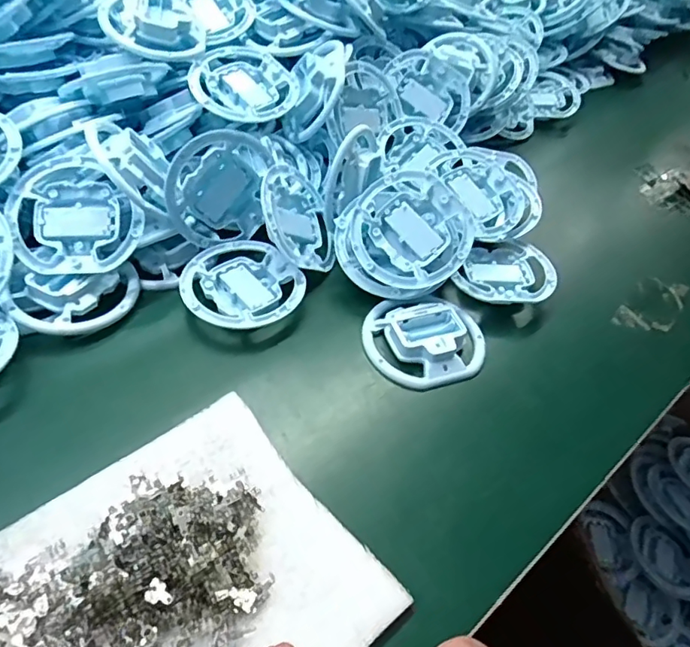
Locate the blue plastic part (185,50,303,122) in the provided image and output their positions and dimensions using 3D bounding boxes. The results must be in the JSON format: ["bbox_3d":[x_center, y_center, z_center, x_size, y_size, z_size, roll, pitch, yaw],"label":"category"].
[{"bbox_3d":[-0.102,-0.235,0.521,0.101,0.020,0.101,6,59,-11],"label":"blue plastic part"}]

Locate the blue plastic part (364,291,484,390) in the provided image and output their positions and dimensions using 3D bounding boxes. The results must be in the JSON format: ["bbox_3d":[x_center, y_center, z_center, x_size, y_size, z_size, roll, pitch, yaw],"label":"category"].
[{"bbox_3d":[0.069,0.012,0.439,0.101,0.020,0.086,-4,50,-10],"label":"blue plastic part"}]

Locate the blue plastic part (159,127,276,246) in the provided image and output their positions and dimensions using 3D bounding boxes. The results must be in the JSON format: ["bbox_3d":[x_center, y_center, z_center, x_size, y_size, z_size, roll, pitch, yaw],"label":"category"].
[{"bbox_3d":[-0.112,-0.119,0.463,0.090,0.097,0.013,-3,28,-34],"label":"blue plastic part"}]

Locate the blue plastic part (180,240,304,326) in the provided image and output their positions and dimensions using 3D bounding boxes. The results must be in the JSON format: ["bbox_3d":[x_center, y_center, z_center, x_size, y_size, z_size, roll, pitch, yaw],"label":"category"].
[{"bbox_3d":[-0.090,-0.032,0.458,0.096,0.016,0.103,3,49,-4],"label":"blue plastic part"}]

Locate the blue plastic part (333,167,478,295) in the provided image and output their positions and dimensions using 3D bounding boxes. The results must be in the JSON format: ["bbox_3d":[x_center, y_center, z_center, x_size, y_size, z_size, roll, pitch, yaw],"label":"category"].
[{"bbox_3d":[0.051,-0.076,0.463,0.112,0.019,0.101,-28,80,2],"label":"blue plastic part"}]

